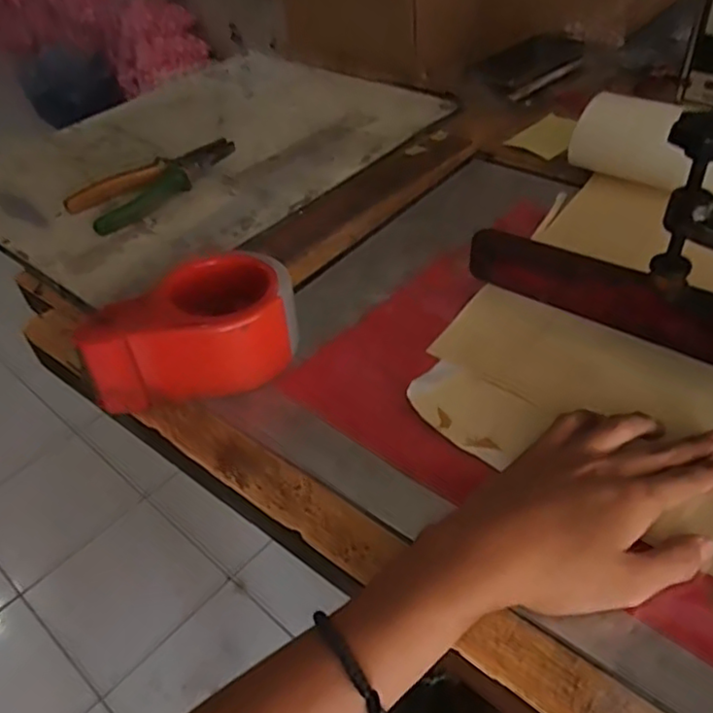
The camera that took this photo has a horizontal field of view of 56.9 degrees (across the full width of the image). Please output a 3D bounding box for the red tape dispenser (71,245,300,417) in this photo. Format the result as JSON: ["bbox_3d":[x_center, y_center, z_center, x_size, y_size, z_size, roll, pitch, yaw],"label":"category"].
[{"bbox_3d":[-0.108,-0.018,0.448,0.133,0.061,0.080,-11,44,-6],"label":"red tape dispenser"}]

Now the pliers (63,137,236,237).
[{"bbox_3d":[-0.193,-0.174,0.646,0.066,0.022,0.170,32,54,32],"label":"pliers"}]

